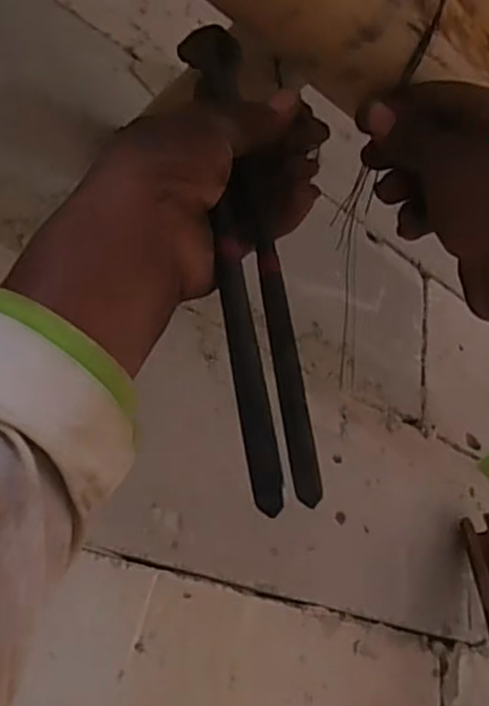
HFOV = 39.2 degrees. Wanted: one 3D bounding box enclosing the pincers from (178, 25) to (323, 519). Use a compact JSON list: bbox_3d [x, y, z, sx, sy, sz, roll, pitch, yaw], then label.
[{"bbox_3d":[0.003,-0.044,0.313,0.046,0.224,0.018,4,-17,-45],"label":"pincers"}]

